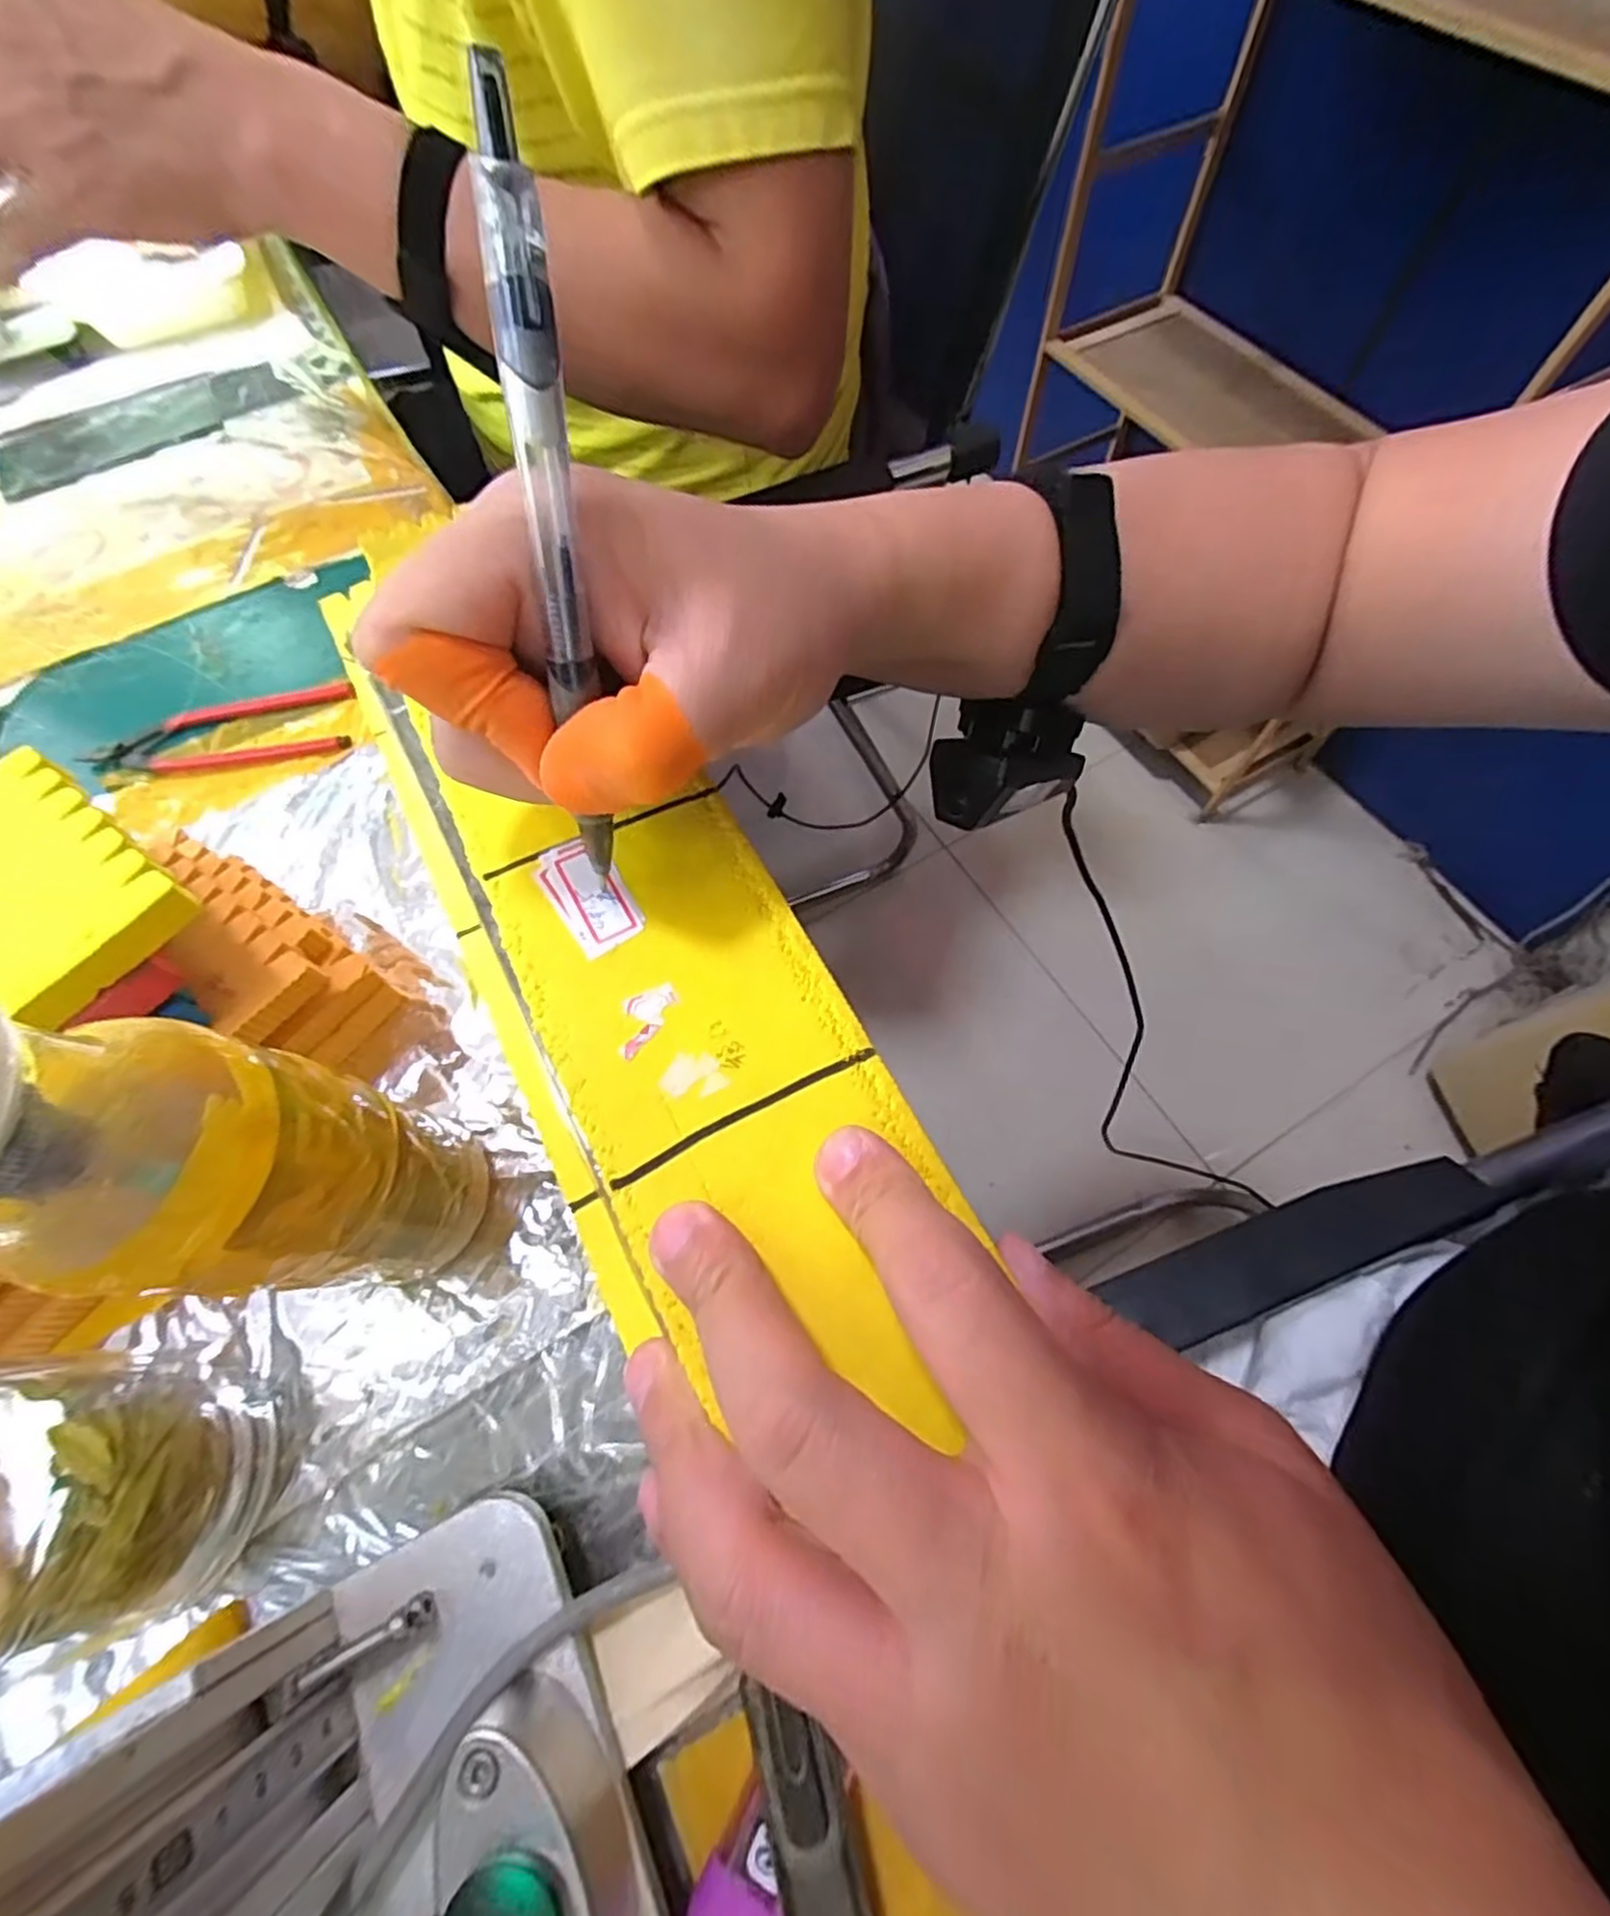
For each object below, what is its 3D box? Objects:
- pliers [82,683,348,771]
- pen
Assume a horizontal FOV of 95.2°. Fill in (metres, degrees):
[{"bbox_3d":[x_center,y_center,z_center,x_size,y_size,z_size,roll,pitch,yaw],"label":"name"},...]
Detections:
[{"bbox_3d":[-0.260,-0.098,0.328,0.113,0.005,0.038,-13,65,-4],"label":"pliers"},{"bbox_3d":[-0.051,-0.081,0.154,0.010,0.138,0.009,8,38,5],"label":"pen"}]

